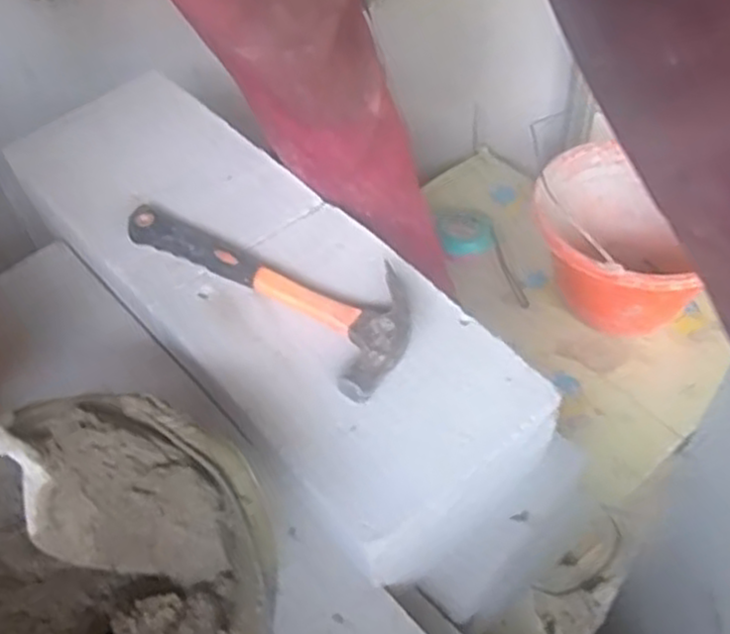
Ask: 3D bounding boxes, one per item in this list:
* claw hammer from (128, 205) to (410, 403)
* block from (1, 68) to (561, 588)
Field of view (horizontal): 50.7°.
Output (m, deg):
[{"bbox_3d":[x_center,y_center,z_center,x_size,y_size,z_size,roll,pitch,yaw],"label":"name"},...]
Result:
[{"bbox_3d":[-0.076,-0.043,0.673,0.291,0.025,0.113,32,61,27],"label":"claw hammer"},{"bbox_3d":[-0.109,-0.037,0.711,0.205,0.088,0.614,-36,57,-22],"label":"block"}]

